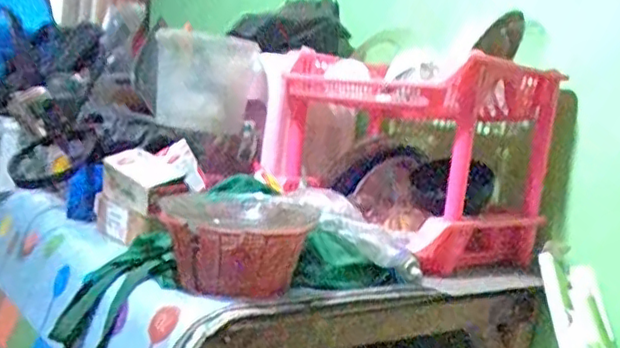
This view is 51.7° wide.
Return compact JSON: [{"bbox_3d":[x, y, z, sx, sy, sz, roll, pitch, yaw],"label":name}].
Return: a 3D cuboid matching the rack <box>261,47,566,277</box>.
[{"bbox_3d":[0.161,-0.042,1.222,0.329,0.341,0.477,2,7,-40],"label":"rack"}]

